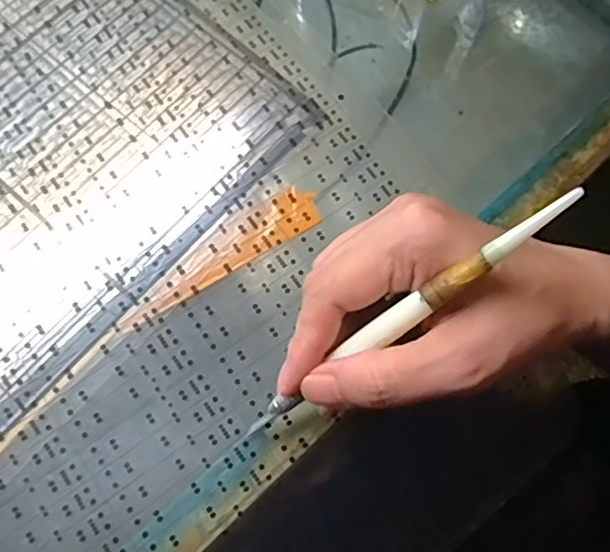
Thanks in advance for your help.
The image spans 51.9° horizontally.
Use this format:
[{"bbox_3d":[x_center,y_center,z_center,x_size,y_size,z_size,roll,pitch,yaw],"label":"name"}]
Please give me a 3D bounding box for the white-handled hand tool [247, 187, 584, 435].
[{"bbox_3d":[0.032,0.017,0.226,0.152,0.007,0.007,-39,74,25],"label":"white-handled hand tool"}]

